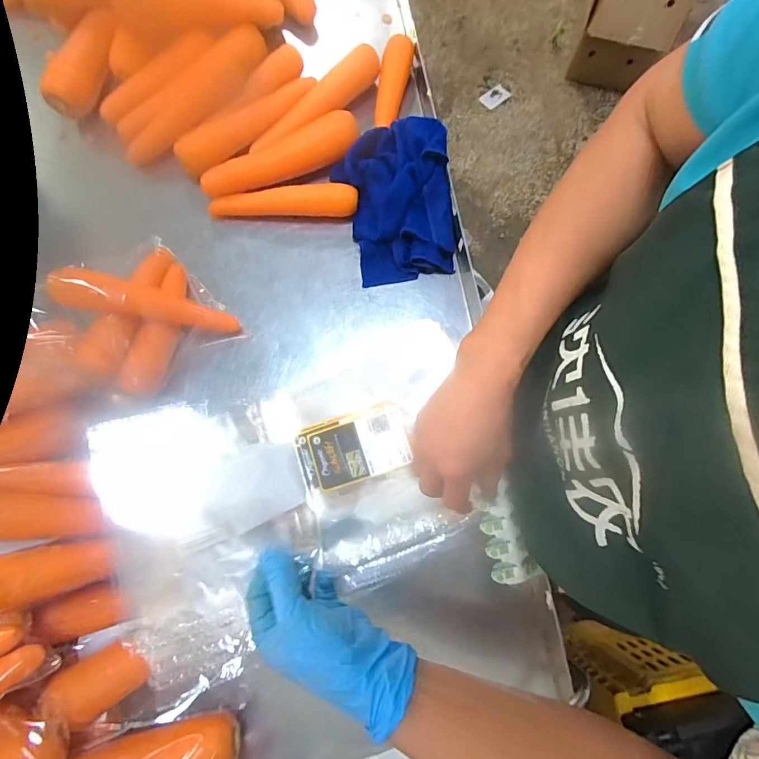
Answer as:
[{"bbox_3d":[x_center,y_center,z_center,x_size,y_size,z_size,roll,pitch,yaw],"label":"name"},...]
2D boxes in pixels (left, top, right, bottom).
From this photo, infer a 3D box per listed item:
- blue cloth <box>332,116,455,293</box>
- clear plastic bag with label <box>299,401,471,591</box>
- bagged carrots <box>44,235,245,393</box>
[{"bbox_3d":[0.019,-0.205,0.499,0.125,0.050,0.180,-9,78,-2],"label":"blue cloth"},{"bbox_3d":[-0.010,0.110,0.437,0.127,0.032,0.162,-26,79,-6],"label":"clear plastic bag with label"},{"bbox_3d":[-0.246,-0.068,0.457,0.136,0.093,0.135,-42,81,-9],"label":"bagged carrots"}]

